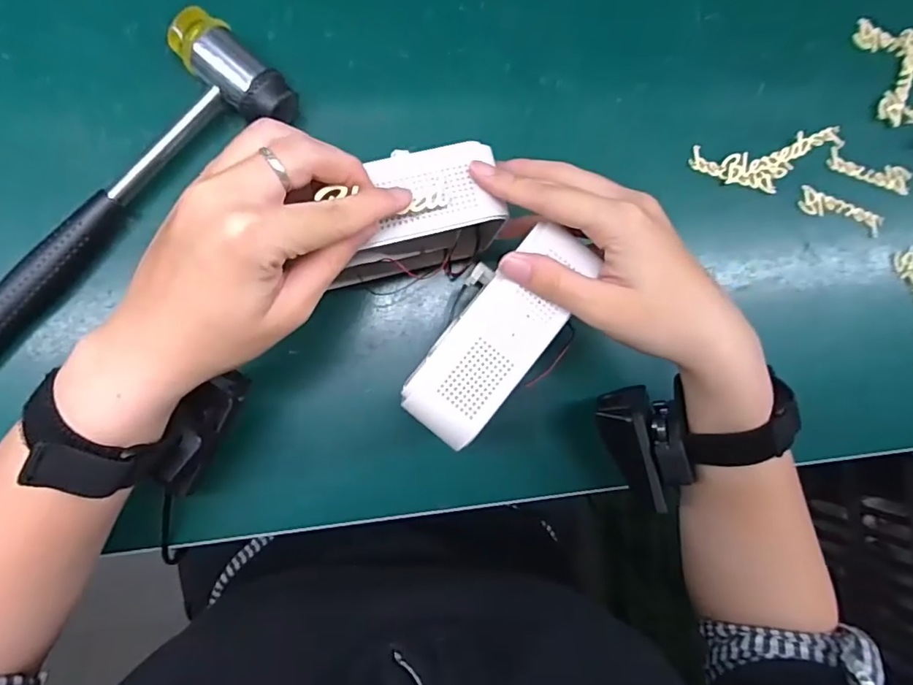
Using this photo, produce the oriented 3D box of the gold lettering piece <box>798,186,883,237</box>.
[{"bbox_3d":[0.278,-0.094,0.391,0.063,0.004,0.016,21,85,-5],"label":"gold lettering piece"}]

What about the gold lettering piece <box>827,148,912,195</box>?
[{"bbox_3d":[0.299,-0.125,0.390,0.061,0.008,0.017,18,85,-5],"label":"gold lettering piece"}]

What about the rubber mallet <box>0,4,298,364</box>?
[{"bbox_3d":[-0.214,-0.090,0.324,0.253,0.038,0.079,-44,93,-7],"label":"rubber mallet"}]

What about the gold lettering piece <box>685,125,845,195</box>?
[{"bbox_3d":[0.223,-0.127,0.385,0.110,0.004,0.038,-9,89,-4],"label":"gold lettering piece"}]

